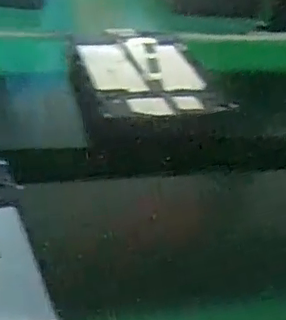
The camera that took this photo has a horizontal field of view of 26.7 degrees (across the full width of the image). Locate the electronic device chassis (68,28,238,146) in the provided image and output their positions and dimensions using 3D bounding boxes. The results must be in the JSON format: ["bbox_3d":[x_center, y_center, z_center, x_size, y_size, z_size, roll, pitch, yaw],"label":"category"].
[{"bbox_3d":[-0.001,-0.084,0.738,0.162,0.059,0.252,-3,34,-14],"label":"electronic device chassis"}]

